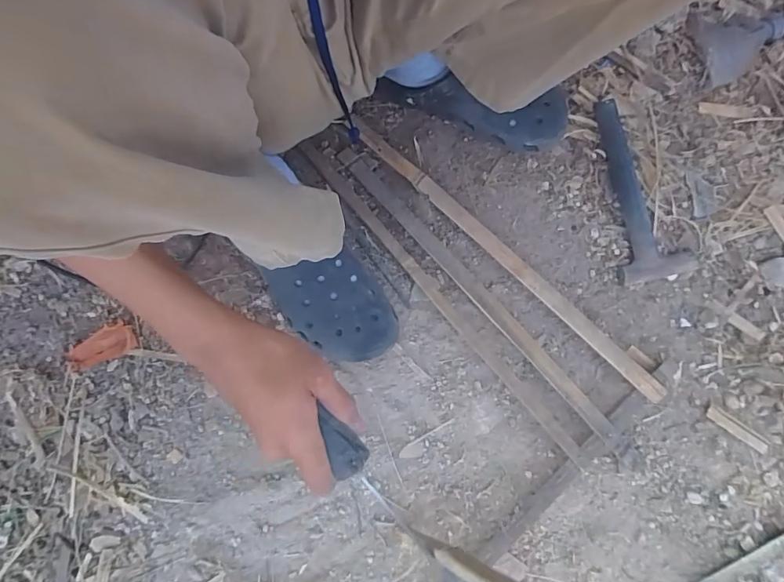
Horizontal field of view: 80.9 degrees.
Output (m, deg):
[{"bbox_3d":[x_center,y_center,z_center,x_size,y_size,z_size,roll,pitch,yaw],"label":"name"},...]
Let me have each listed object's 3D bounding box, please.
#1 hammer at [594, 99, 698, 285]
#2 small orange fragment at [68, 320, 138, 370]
[{"bbox_3d":[0.310,-0.127,0.565,0.079,0.036,0.221,-7,78,0],"label":"hammer"},{"bbox_3d":[-0.343,0.064,0.543,0.078,0.010,0.043,-25,79,-4],"label":"small orange fragment"}]

